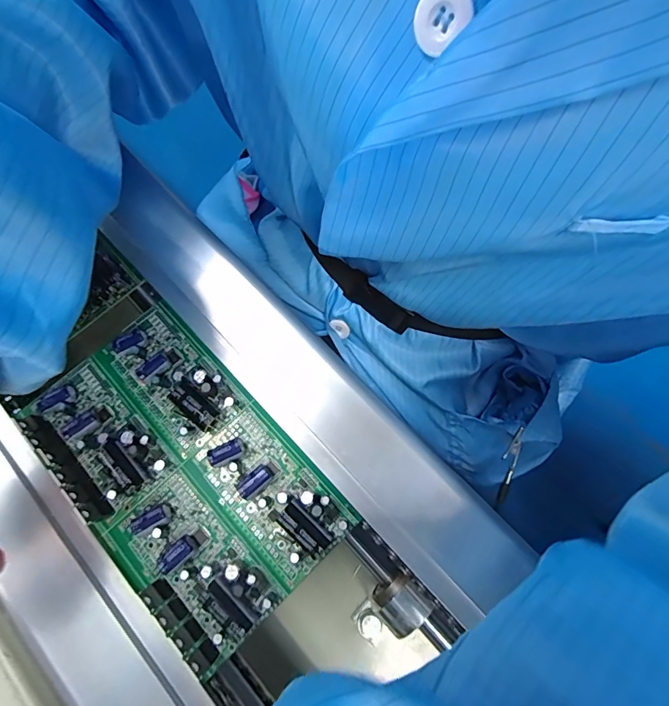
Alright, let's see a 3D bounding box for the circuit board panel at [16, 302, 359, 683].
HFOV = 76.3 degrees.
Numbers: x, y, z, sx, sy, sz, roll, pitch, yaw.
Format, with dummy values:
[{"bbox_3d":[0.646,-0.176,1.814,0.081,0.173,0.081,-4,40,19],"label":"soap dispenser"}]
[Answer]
[{"bbox_3d":[-0.079,0.056,0.213,0.095,0.015,0.159,-43,77,-13],"label":"circuit board panel"}]

